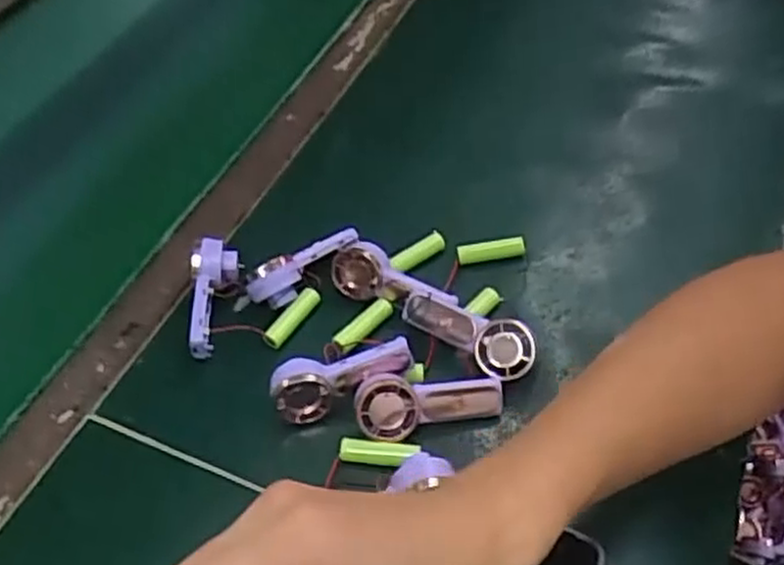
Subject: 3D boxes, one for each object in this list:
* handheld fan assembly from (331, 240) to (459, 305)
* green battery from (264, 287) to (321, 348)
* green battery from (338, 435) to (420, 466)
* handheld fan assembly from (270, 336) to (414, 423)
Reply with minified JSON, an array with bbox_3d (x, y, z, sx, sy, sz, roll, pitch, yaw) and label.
[{"bbox_3d":[0.002,-0.002,0.549,0.091,0.039,0.024,13,53,17],"label":"handheld fan assembly"},{"bbox_3d":[-0.073,0.025,0.558,0.015,0.015,0.051,39,85,30],"label":"green battery"},{"bbox_3d":[-0.008,0.105,0.476,0.050,0.012,0.013,5,51,10],"label":"green battery"},{"bbox_3d":[-0.032,0.063,0.496,0.089,0.041,0.029,-11,50,-3],"label":"handheld fan assembly"}]

